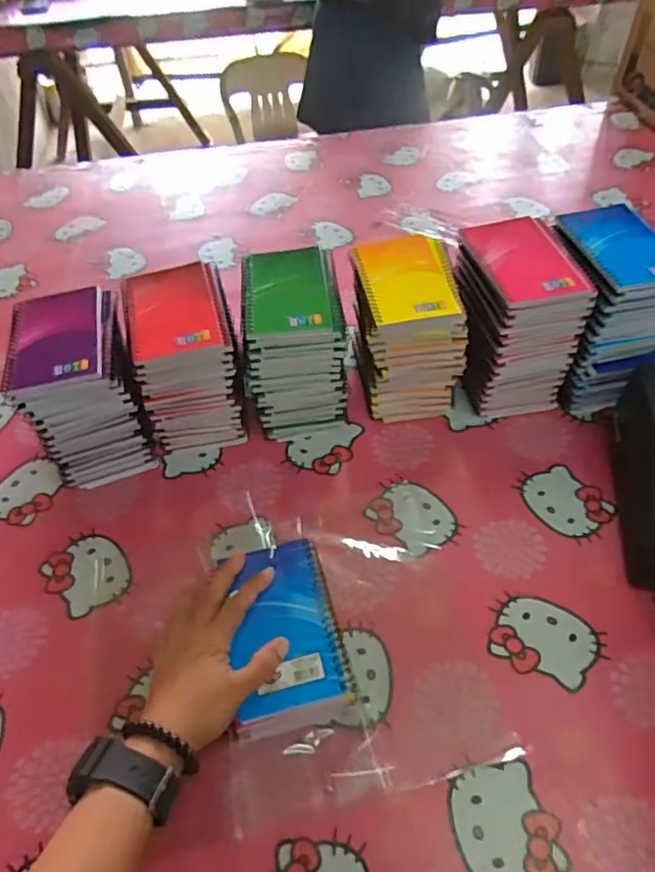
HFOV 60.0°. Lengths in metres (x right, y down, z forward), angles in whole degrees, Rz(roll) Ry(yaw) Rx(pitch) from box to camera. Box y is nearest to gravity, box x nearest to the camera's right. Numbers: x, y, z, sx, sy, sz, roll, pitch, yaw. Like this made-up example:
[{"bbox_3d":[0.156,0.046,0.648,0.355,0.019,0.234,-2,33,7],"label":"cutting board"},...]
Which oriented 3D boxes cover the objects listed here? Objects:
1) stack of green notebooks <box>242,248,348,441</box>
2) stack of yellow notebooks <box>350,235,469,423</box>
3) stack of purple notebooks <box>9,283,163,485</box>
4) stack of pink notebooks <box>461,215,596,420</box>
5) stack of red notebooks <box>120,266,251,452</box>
[{"bbox_3d":[-0.033,-0.097,0.617,0.099,0.156,0.131,-6,52,-1],"label":"stack of green notebooks"},{"bbox_3d":[0.085,-0.117,0.631,0.097,0.161,0.132,-8,53,-3],"label":"stack of yellow notebooks"},{"bbox_3d":[-0.247,-0.049,0.593,0.095,0.156,0.128,-15,53,-8],"label":"stack of purple notebooks"},{"bbox_3d":[0.200,-0.125,0.623,0.098,0.167,0.131,-10,53,-4],"label":"stack of pink notebooks"},{"bbox_3d":[-0.147,-0.078,0.609,0.100,0.158,0.125,-12,53,-6],"label":"stack of red notebooks"}]

